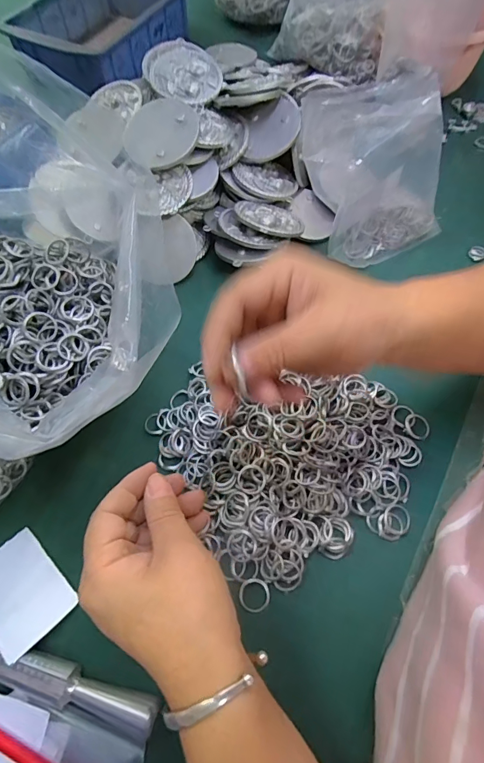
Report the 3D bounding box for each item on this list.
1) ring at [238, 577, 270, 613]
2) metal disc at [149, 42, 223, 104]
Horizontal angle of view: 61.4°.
[{"bbox_3d":[0.009,0.153,0.293,0.023,0.004,0.021,-1,63,1],"label":"ring"},{"bbox_3d":[-0.061,-0.326,0.430,0.074,0.008,0.084,-37,77,-14],"label":"metal disc"}]

